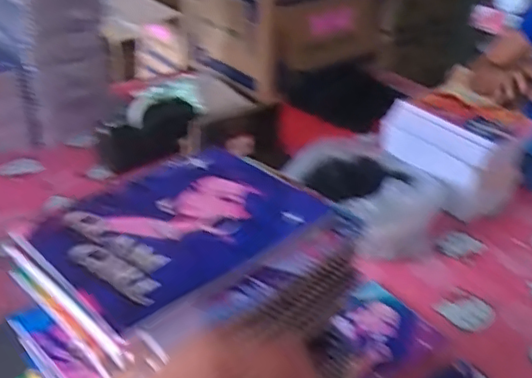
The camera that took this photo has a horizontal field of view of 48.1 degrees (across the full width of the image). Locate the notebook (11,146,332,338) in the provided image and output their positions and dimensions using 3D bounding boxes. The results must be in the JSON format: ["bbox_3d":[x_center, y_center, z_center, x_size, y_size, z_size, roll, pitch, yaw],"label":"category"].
[{"bbox_3d":[-0.064,0.023,0.451,0.143,0.014,0.201,31,41,33],"label":"notebook"}]

